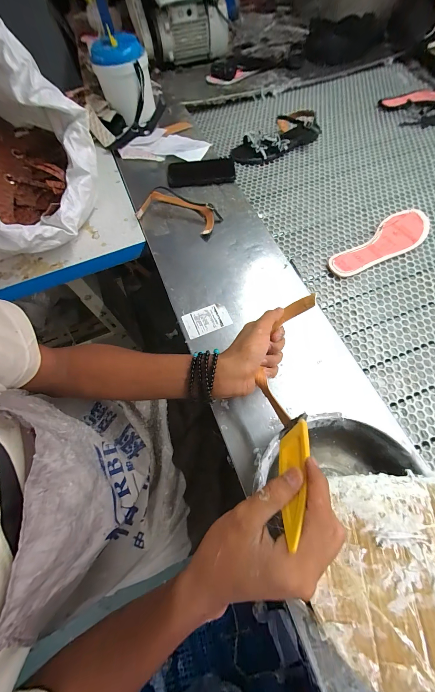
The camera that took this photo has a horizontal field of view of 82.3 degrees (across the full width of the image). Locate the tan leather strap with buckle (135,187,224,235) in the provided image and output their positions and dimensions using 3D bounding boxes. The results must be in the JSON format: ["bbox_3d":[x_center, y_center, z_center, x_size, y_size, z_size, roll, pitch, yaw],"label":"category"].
[{"bbox_3d":[-0.079,-0.281,0.525,0.160,0.031,0.099,27,70,14],"label":"tan leather strap with buckle"}]

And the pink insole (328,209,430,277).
[{"bbox_3d":[0.342,-0.210,0.512,0.248,0.026,0.079,-34,69,-12],"label":"pink insole"}]

